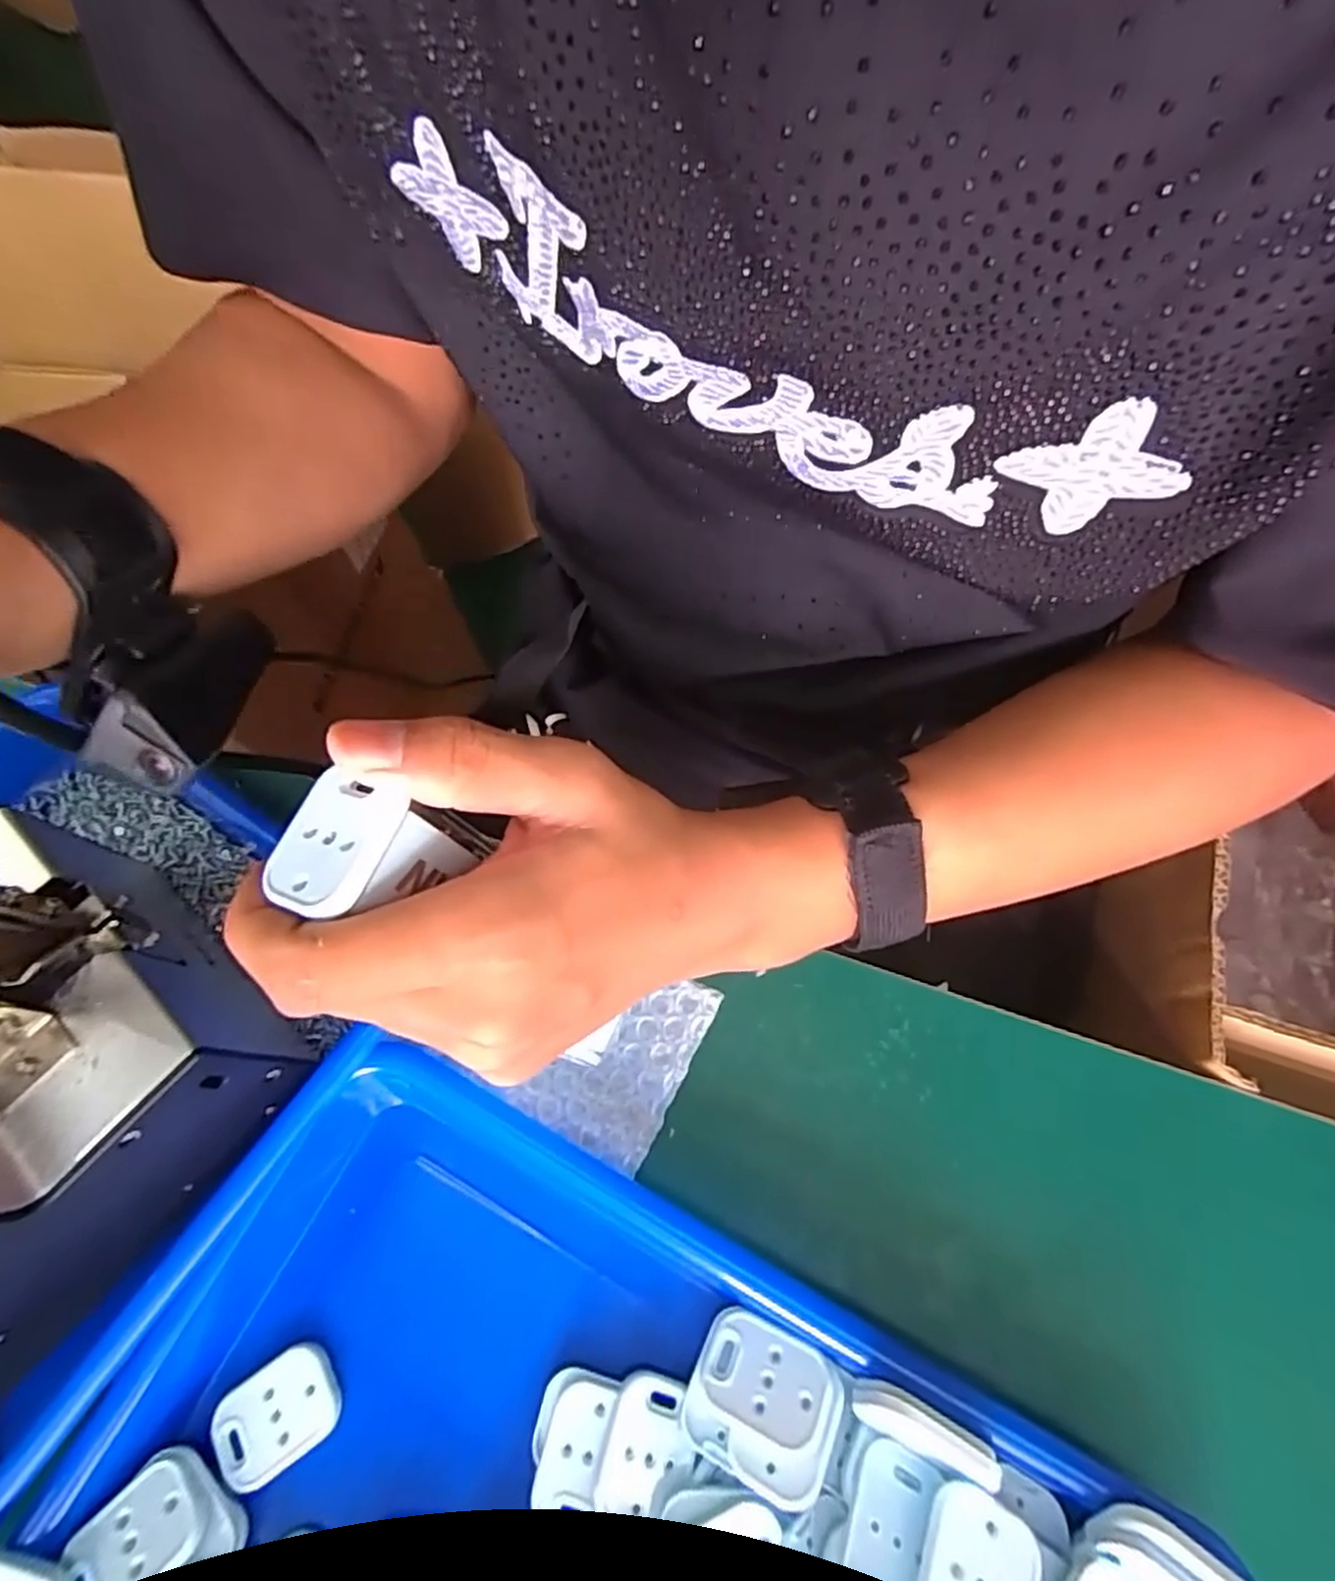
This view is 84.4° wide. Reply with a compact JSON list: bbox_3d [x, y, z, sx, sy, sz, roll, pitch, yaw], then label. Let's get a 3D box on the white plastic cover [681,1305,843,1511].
[{"bbox_3d":[0.030,0.192,0.231,0.045,0.008,0.039,14,60,25],"label":"white plastic cover"}]

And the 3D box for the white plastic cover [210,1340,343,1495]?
[{"bbox_3d":[-0.130,0.208,0.246,0.039,0.007,0.030,-32,69,-12],"label":"white plastic cover"}]

